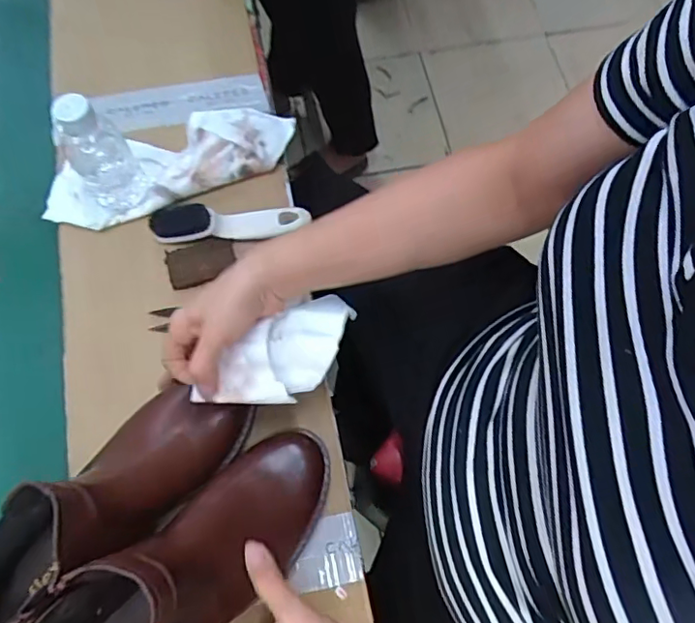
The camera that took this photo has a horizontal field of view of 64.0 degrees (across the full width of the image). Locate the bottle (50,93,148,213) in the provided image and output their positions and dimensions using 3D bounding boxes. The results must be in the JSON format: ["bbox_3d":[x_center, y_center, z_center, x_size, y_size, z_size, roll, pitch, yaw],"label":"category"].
[{"bbox_3d":[-0.243,-0.154,0.541,0.055,0.124,0.058,0,68,0],"label":"bottle"}]

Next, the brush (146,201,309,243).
[{"bbox_3d":[-0.123,-0.095,0.573,0.161,0.025,0.041,0,68,0],"label":"brush"}]

